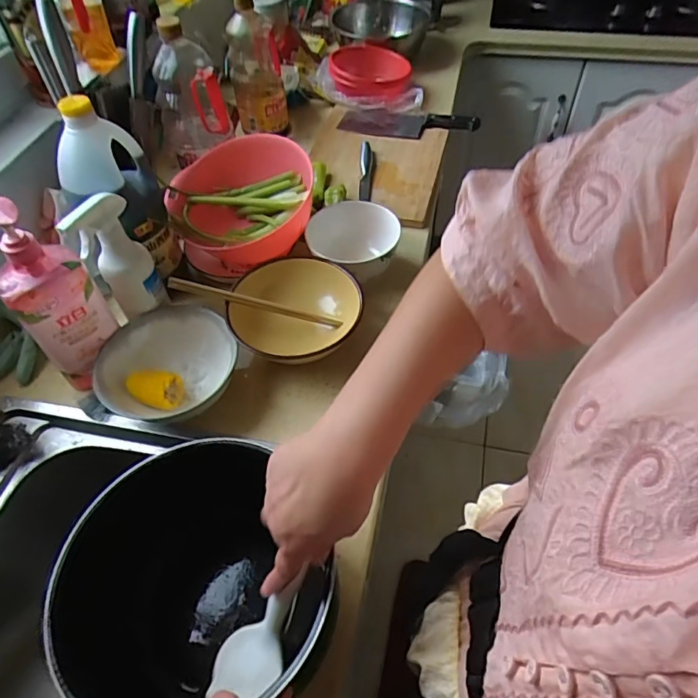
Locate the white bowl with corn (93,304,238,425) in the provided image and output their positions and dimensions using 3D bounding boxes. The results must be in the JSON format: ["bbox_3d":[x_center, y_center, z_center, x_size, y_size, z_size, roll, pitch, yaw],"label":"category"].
[{"bbox_3d":[-0.227,0.023,0.663,0.163,0.061,0.163,-2,51,2],"label":"white bowl with corn"}]

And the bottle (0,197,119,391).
[{"bbox_3d":[-0.348,-0.063,0.608,0.061,0.244,0.090,36,61,27],"label":"bottle"}]

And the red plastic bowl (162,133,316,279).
[{"bbox_3d":[-0.165,-0.226,0.802,0.212,0.148,0.182,-16,52,-10],"label":"red plastic bowl"}]

